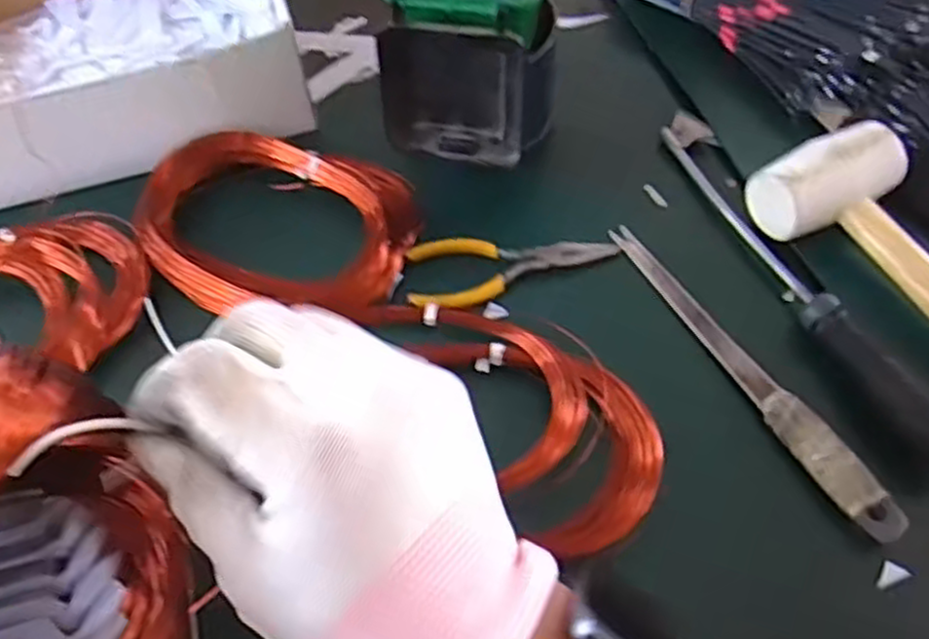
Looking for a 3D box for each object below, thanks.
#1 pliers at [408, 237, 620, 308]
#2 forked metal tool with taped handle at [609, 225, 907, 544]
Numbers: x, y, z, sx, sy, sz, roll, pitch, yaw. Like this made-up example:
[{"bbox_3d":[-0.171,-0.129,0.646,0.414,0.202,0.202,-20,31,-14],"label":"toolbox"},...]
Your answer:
[{"bbox_3d":[0.027,-0.034,0.442,0.121,0.009,0.049,-13,57,-6],"label":"pliers"},{"bbox_3d":[0.143,0.023,0.398,0.024,0.018,0.211,-25,59,-13],"label":"forked metal tool with taped handle"}]

